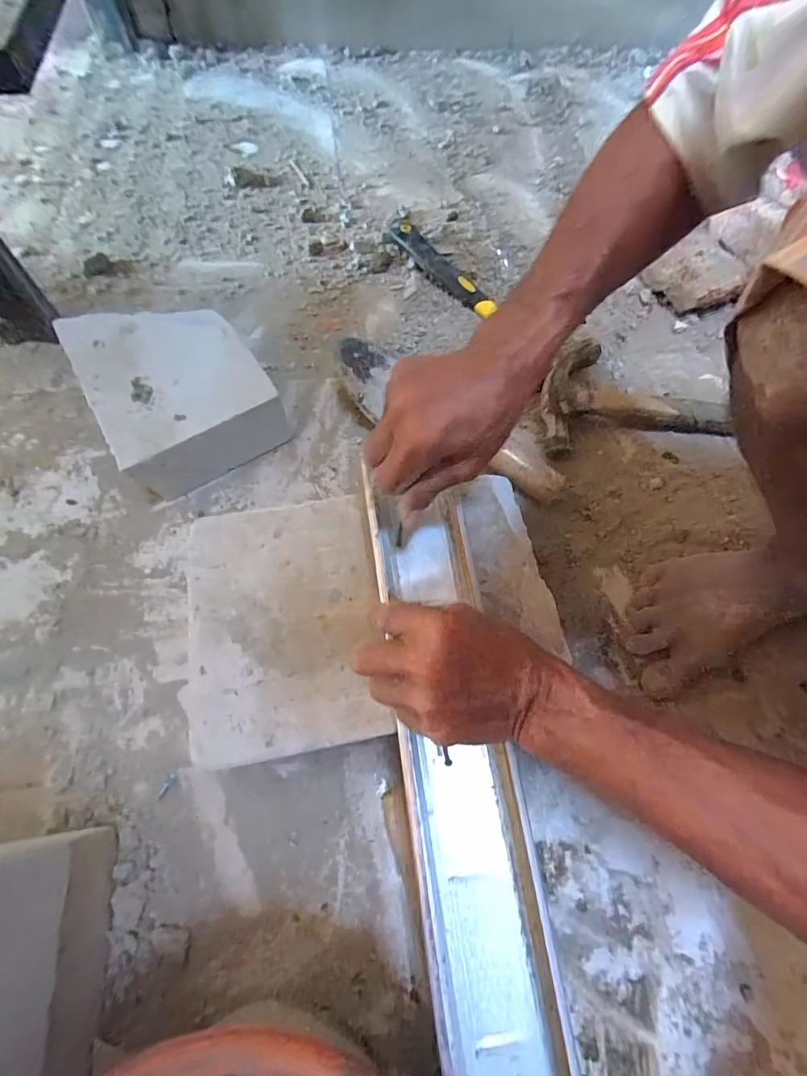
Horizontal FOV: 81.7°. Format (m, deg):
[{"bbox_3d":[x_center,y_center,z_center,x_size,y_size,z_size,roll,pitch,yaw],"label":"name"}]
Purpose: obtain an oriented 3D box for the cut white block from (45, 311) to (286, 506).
[{"bbox_3d":[-0.232,-0.156,0.488,0.155,0.084,0.190,-29,71,-14],"label":"cut white block"}]

